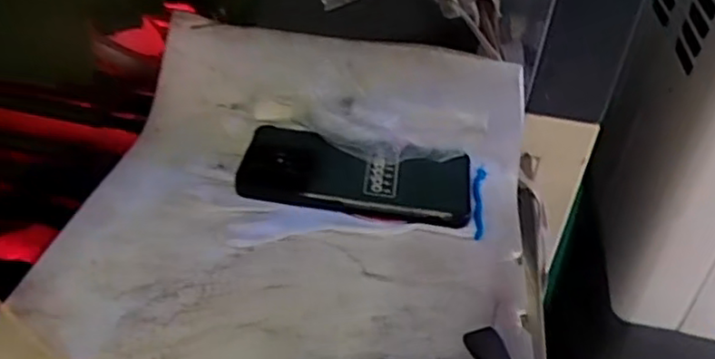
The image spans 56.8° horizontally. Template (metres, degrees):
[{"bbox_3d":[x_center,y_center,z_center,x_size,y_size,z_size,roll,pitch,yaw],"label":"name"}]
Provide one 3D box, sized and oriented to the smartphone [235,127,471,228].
[{"bbox_3d":[-0.001,-0.006,0.478,0.162,0.012,0.074,6,47,4],"label":"smartphone"}]

